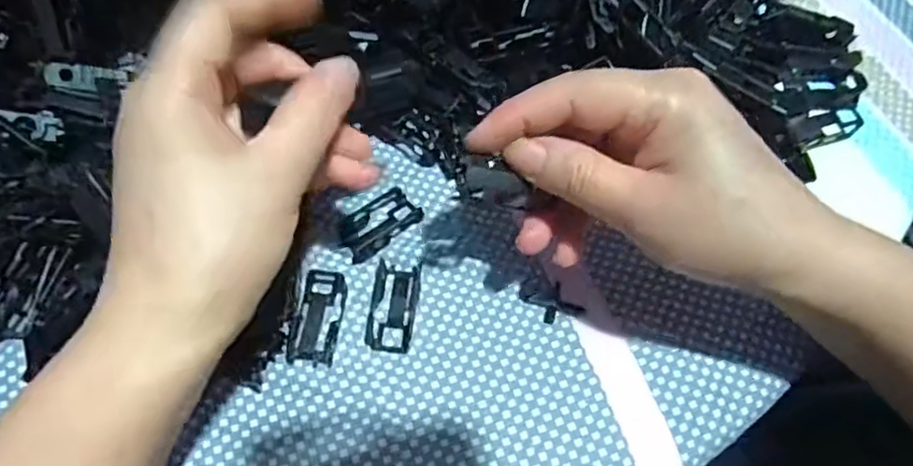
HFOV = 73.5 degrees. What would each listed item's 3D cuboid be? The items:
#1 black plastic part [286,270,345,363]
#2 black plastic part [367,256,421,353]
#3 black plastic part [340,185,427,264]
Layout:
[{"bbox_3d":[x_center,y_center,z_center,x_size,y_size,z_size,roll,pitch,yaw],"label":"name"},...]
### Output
[{"bbox_3d":[-0.060,0.036,0.265,0.019,0.007,0.041,5,63,1],"label":"black plastic part"},{"bbox_3d":[-0.028,0.032,0.270,0.019,0.005,0.040,6,63,2],"label":"black plastic part"},{"bbox_3d":[-0.036,-0.005,0.289,0.039,0.004,0.023,-35,69,-17],"label":"black plastic part"}]

